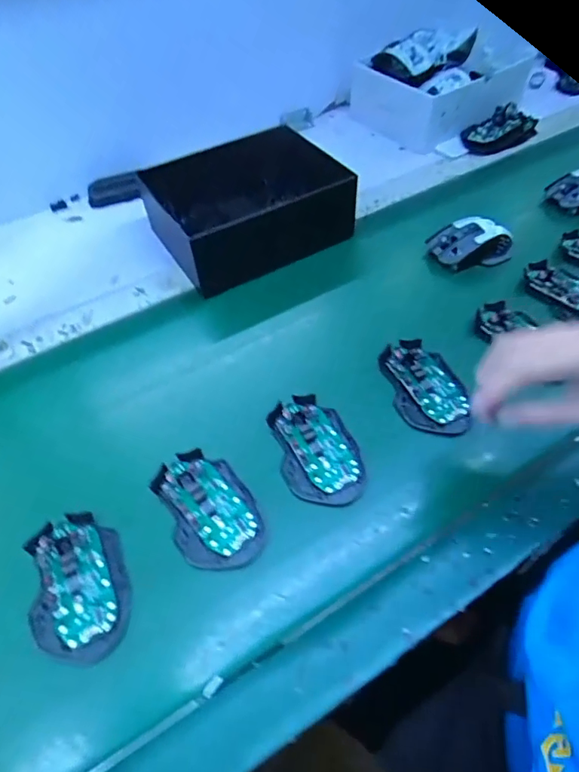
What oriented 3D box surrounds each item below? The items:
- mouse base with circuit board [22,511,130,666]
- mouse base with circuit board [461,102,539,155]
[{"bbox_3d":[-0.172,0.160,0.389,0.071,0.025,0.114,-16,54,-10],"label":"mouse base with circuit board"},{"bbox_3d":[0.347,-0.408,0.770,0.152,0.046,0.059,-25,59,-17],"label":"mouse base with circuit board"}]

